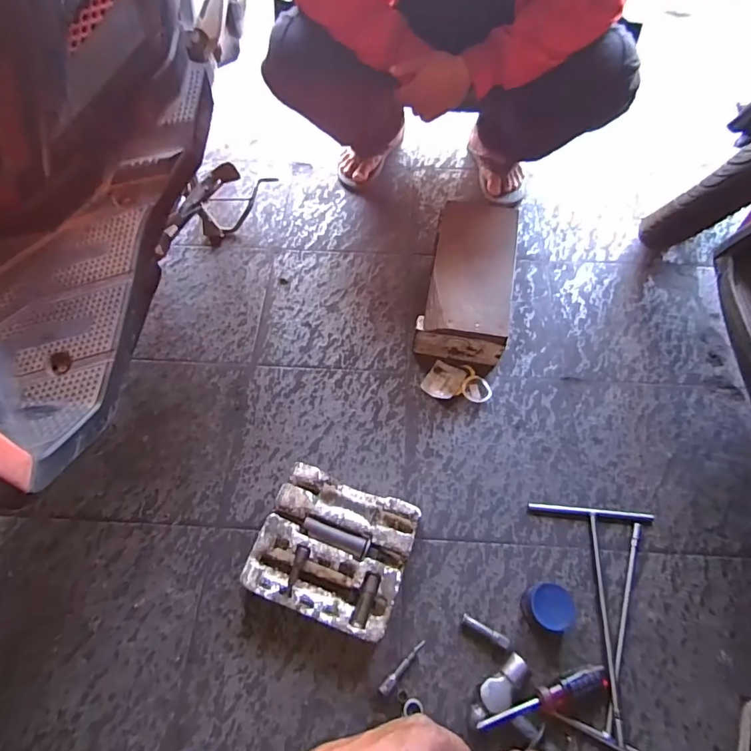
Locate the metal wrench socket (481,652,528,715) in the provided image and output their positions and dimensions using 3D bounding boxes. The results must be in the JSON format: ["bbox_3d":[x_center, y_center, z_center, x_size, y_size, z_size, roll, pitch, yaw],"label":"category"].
[{"bbox_3d":[0.174,0.413,0.593,0.076,0.038,0.035,-33,67,-16],"label":"metal wrench socket"}]

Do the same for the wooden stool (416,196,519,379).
[{"bbox_3d":[0.182,-0.182,0.878,0.159,0.110,0.333,10,63,6],"label":"wooden stool"}]

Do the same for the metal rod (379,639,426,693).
[{"bbox_3d":[0.039,0.405,0.612,0.085,0.012,0.012,-39,68,-18],"label":"metal rod"}]

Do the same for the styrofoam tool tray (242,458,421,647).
[{"bbox_3d":[-0.061,0.261,0.668,0.214,0.057,0.188,18,64,10],"label":"styrofoam tool tray"}]

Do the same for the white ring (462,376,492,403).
[{"bbox_3d":[0.188,0.026,0.818,0.054,0.013,0.050,7,63,4],"label":"white ring"}]

